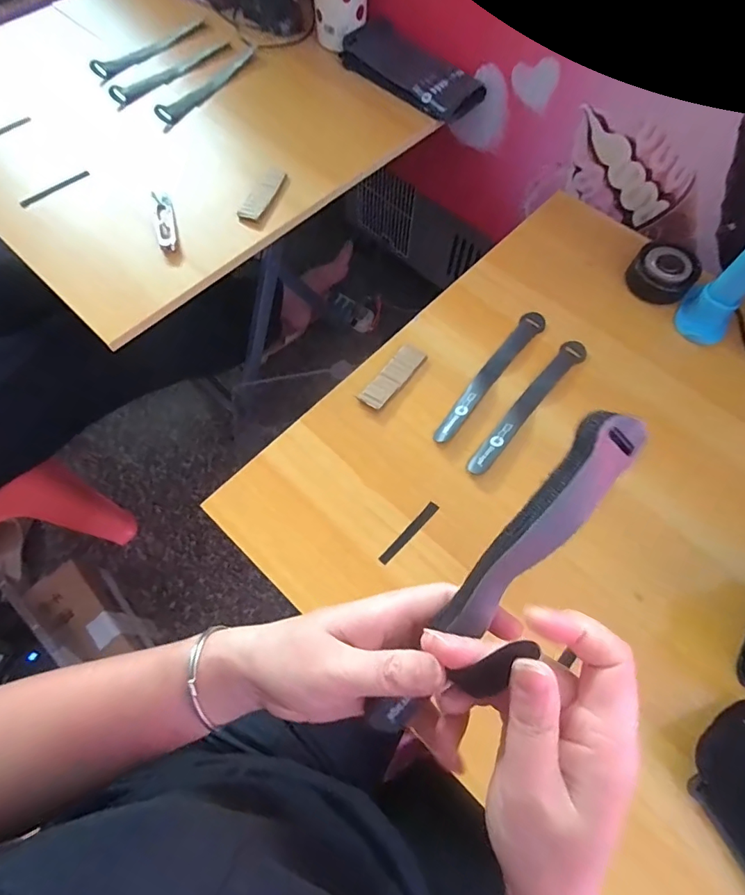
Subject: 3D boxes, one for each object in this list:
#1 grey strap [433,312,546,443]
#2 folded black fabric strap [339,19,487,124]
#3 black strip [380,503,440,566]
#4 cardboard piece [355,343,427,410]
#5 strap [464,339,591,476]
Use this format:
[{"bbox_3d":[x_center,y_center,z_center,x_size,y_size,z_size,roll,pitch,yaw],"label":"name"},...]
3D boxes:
[{"bbox_3d":[0.127,-0.079,0.480,0.026,0.006,0.200,31,66,19],"label":"grey strap"},{"bbox_3d":[0.061,-0.553,0.674,0.088,0.036,0.232,-37,72,-15],"label":"folded black fabric strap"},{"bbox_3d":[0.033,0.075,0.404,0.010,0.004,0.071,40,72,15],"label":"black strip"},{"bbox_3d":[0.022,-0.073,0.470,0.027,0.007,0.086,34,70,13],"label":"cardboard piece"},{"bbox_3d":[0.160,-0.045,0.466,0.025,0.004,0.200,42,69,10],"label":"strap"}]

